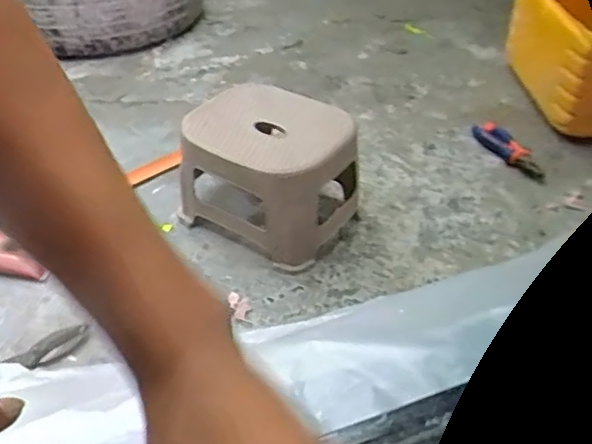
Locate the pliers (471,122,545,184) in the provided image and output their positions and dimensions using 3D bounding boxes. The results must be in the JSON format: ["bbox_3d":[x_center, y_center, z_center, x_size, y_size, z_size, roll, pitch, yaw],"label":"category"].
[{"bbox_3d":[0.428,-0.145,1.217,0.058,0.026,0.198,-11,42,-14],"label":"pliers"}]

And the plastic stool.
[{"bbox_3d":[-0.039,-0.082,1.012,0.278,0.188,0.228,25,45,25],"label":"plastic stool"}]

